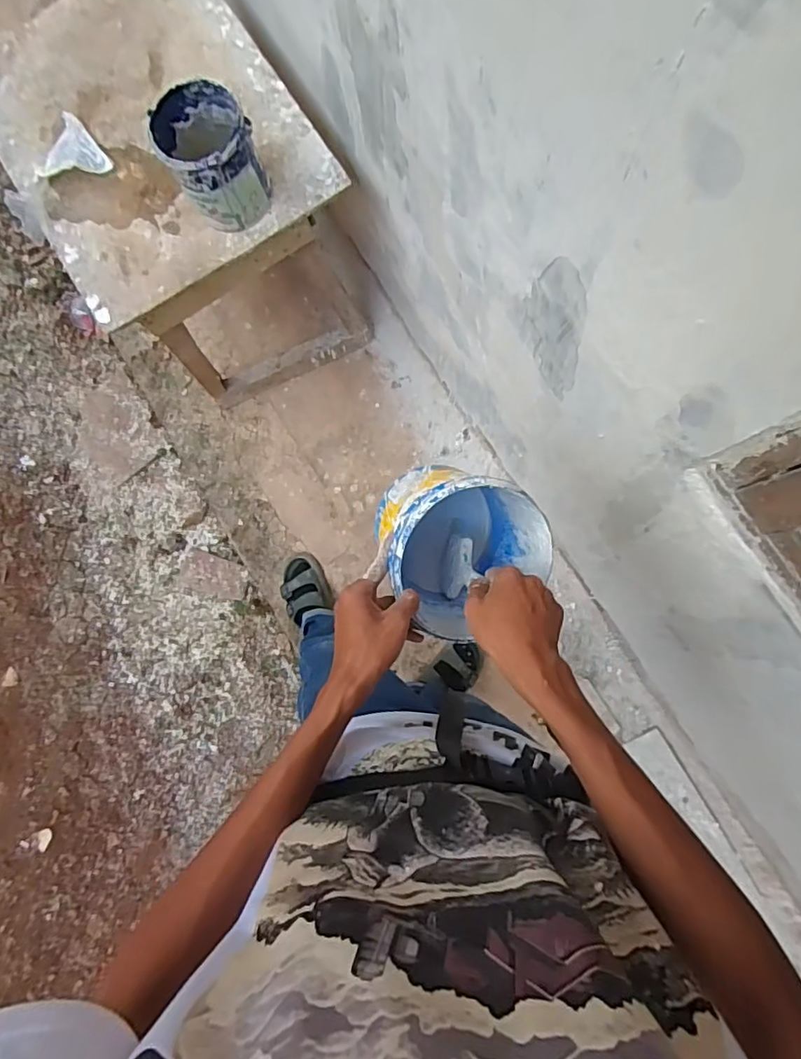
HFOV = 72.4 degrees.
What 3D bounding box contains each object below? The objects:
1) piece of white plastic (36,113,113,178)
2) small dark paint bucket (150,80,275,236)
[{"bbox_3d":[-0.646,-0.721,1.066,0.123,0.018,0.134,-39,83,-2],"label":"piece of white plastic"},{"bbox_3d":[-0.326,-0.648,0.964,0.150,0.166,0.173,-24,82,0],"label":"small dark paint bucket"}]

